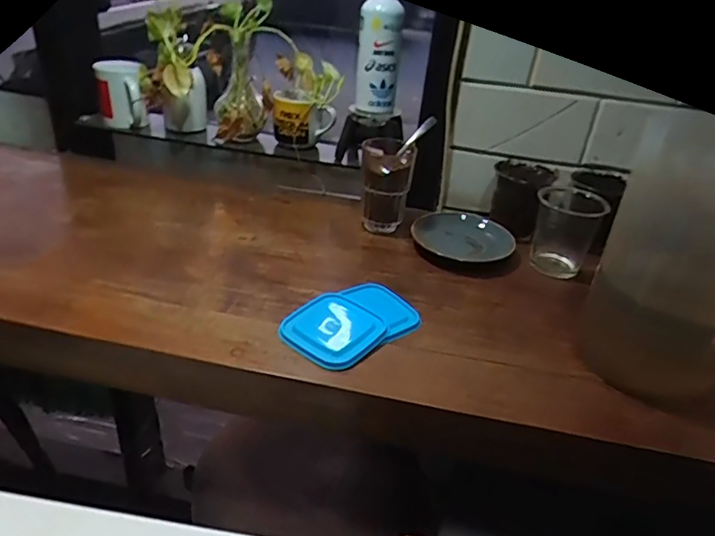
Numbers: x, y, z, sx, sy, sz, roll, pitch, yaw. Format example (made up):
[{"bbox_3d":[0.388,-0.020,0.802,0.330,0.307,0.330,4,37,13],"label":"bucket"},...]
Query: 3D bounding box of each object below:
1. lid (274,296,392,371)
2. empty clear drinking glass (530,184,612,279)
[{"bbox_3d":[-0.025,0.066,0.562,0.089,0.016,0.098,26,36,30],"label":"lid"},{"bbox_3d":[0.294,-0.053,0.732,0.088,0.104,0.112,14,32,13],"label":"empty clear drinking glass"}]

